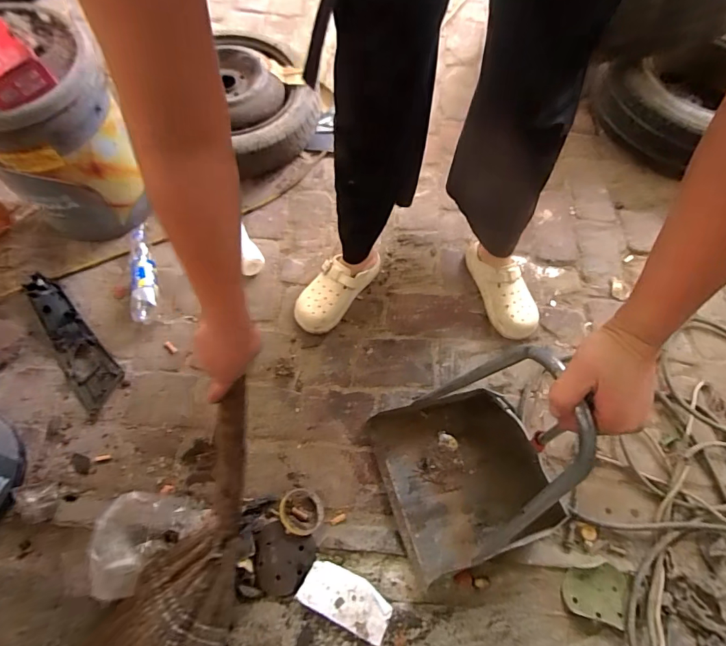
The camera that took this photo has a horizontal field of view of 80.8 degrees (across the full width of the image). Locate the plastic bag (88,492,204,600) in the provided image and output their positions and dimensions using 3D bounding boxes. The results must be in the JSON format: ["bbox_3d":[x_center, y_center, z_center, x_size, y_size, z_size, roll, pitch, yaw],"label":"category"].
[{"bbox_3d":[-0.372,0.355,0.712,0.107,0.108,0.161,37,66,14],"label":"plastic bag"}]

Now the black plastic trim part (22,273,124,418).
[{"bbox_3d":[-0.611,0.034,0.900,0.085,0.025,0.335,-31,79,-22],"label":"black plastic trim part"}]

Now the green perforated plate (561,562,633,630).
[{"bbox_3d":[0.409,0.467,0.746,0.106,0.016,0.090,19,63,6],"label":"green perforated plate"}]

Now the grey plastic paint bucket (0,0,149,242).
[{"bbox_3d":[-0.660,-0.396,0.882,0.286,0.382,0.306,-39,72,-21],"label":"grey plastic paint bucket"}]

